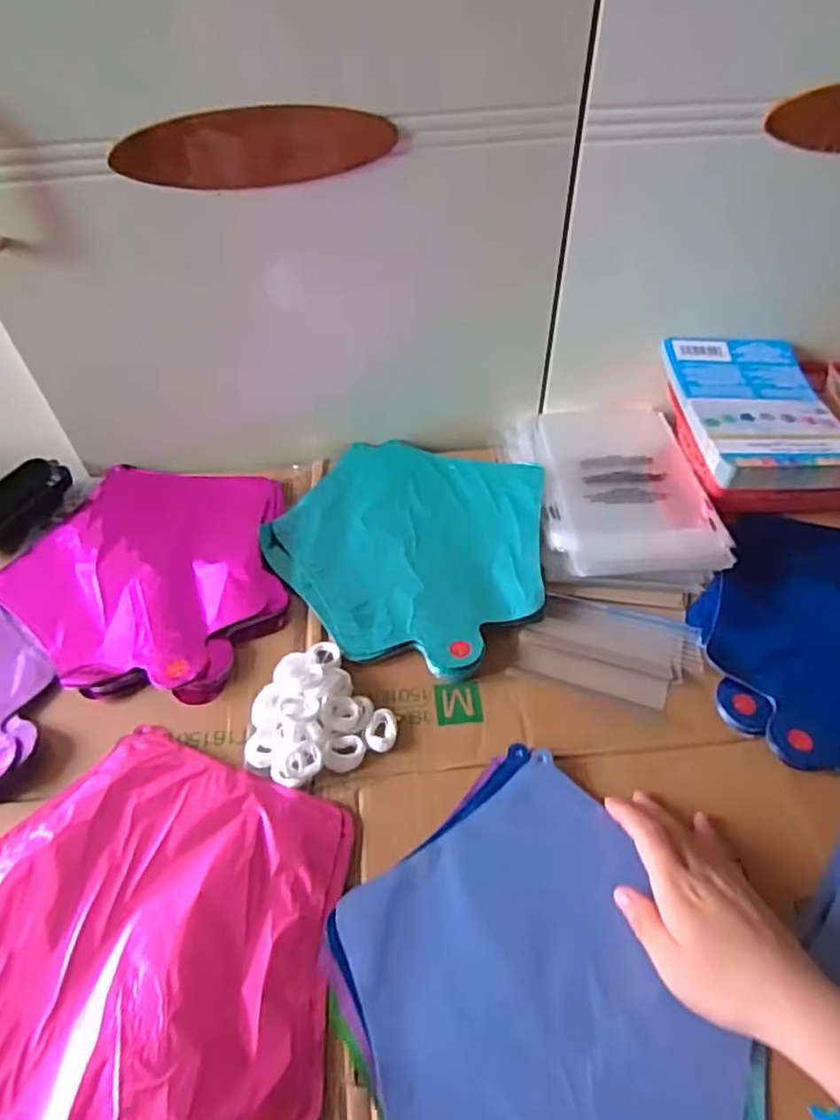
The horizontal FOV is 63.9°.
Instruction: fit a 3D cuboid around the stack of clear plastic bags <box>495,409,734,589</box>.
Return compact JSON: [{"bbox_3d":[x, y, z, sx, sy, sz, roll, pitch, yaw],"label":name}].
[{"bbox_3d":[0.168,-0.068,0.604,0.156,0.024,0.212,-3,51,-1],"label":"stack of clear plastic bags"}]

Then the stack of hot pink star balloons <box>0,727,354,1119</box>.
[{"bbox_3d":[-0.174,0.228,0.383,0.255,0.009,0.243,17,53,15],"label":"stack of hot pink star balloons"}]

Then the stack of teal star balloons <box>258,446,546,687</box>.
[{"bbox_3d":[-0.012,-0.018,0.572,0.226,0.020,0.232,8,51,8],"label":"stack of teal star balloons"}]

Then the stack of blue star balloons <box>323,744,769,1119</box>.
[{"bbox_3d":[0.063,0.255,0.373,0.192,0.020,0.252,-22,53,-16],"label":"stack of blue star balloons"}]

